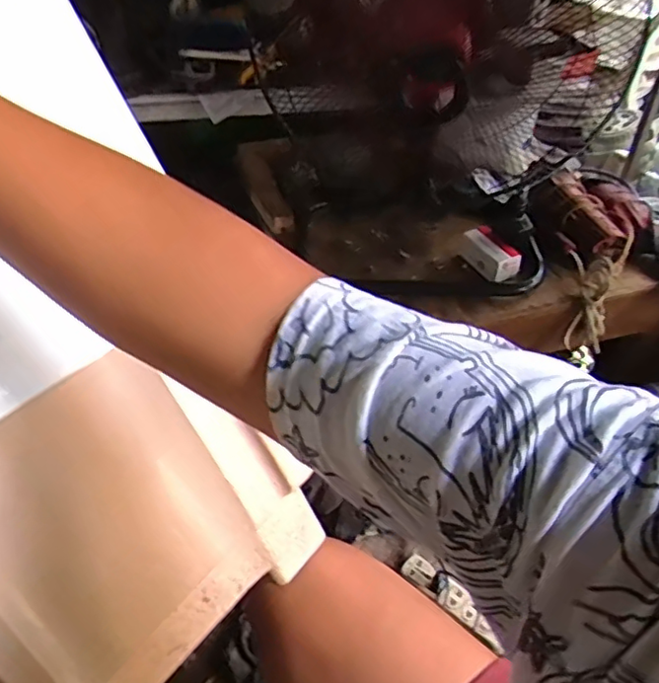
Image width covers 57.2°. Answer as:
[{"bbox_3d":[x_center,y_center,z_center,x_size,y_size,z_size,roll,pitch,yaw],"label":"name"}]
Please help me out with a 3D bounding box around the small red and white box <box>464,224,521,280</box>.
[{"bbox_3d":[0.258,-0.143,0.951,0.051,0.040,0.096,-17,46,-20],"label":"small red and white box"}]

